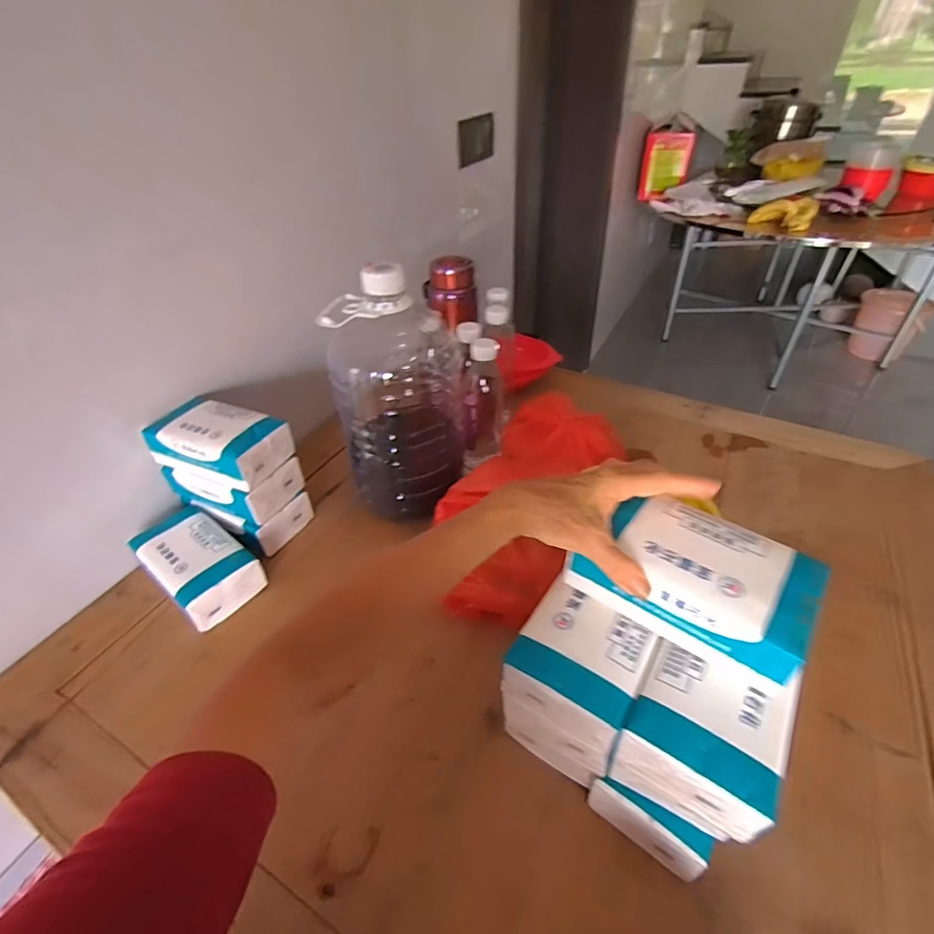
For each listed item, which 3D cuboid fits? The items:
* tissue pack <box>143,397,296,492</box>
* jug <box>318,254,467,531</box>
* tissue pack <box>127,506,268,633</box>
[{"bbox_3d":[-0.320,-0.030,0.631,0.160,0.066,0.094,15,44,21],"label":"tissue pack"},{"bbox_3d":[-0.094,-0.096,0.665,0.166,0.311,0.164,-12,42,-9],"label":"jug"},{"bbox_3d":[-0.347,0.125,0.625,0.162,0.058,0.098,27,49,30],"label":"tissue pack"}]

